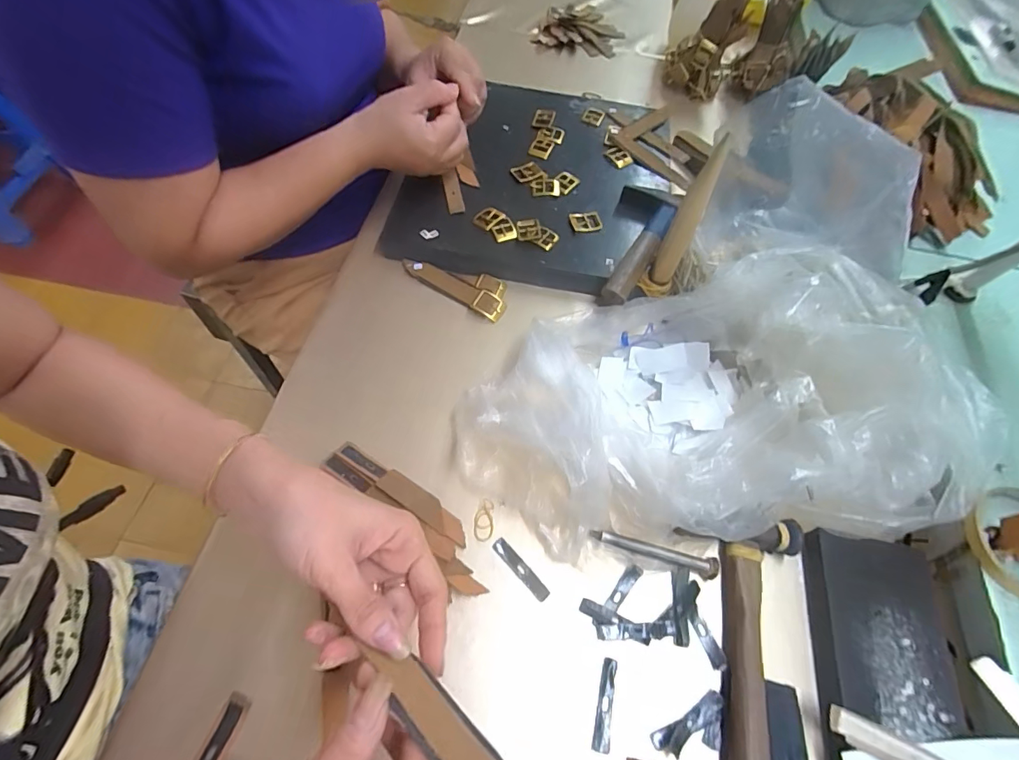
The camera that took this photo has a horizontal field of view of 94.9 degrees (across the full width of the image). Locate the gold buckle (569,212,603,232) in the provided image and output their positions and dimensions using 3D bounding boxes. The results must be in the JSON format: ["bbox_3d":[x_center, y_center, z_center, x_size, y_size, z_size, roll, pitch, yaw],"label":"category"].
[{"bbox_3d":[0.080,-0.167,0.494,0.033,0.008,0.021,-4,61,-6],"label":"gold buckle"}]

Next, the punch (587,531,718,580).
[{"bbox_3d":[0.110,0.130,0.355,0.096,0.010,0.013,17,61,5],"label":"punch"}]

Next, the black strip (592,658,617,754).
[{"bbox_3d":[0.064,0.214,0.309,0.011,0.006,0.052,14,61,4],"label":"black strip"}]

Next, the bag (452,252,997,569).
[{"bbox_3d":[0.151,0.006,0.367,0.382,0.115,0.225,-1,61,-5],"label":"bag"}]

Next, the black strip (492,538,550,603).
[{"bbox_3d":[0.008,0.141,0.348,0.011,0.005,0.053,-39,70,-22],"label":"black strip"}]

